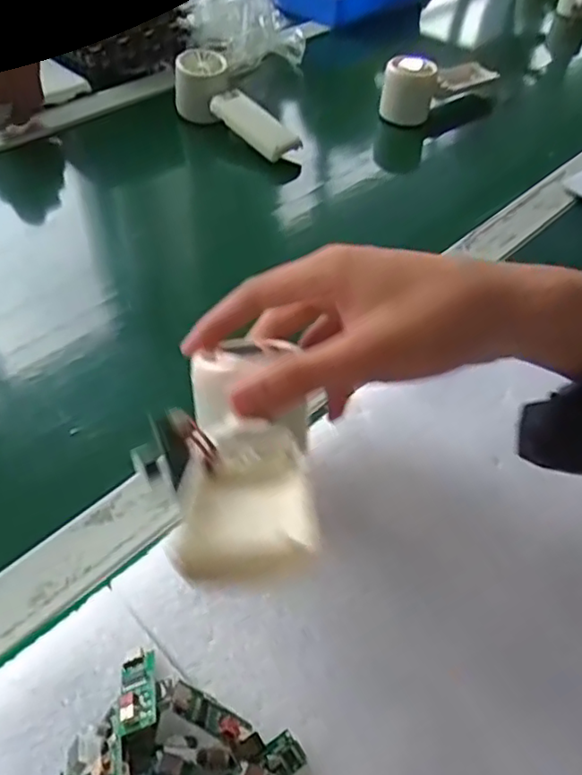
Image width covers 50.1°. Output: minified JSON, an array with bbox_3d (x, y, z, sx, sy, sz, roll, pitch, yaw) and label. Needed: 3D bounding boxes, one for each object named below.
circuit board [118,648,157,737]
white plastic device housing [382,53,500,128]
[{"bbox_3d":[-0.062,0.121,0.252,0.014,0.005,0.038,-7,19,-10],"label":"circuit board"},{"bbox_3d":[0.176,-0.361,0.722,0.052,0.060,0.177,35,54,25],"label":"white plastic device housing"}]

